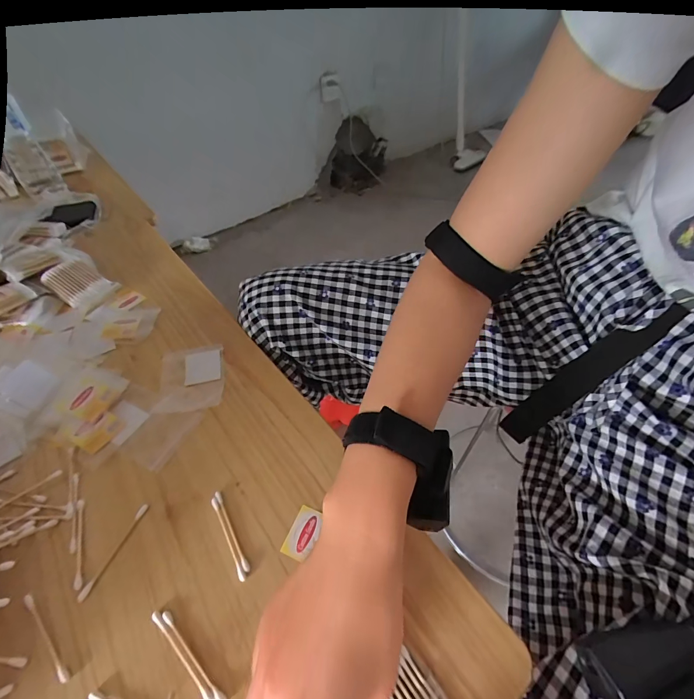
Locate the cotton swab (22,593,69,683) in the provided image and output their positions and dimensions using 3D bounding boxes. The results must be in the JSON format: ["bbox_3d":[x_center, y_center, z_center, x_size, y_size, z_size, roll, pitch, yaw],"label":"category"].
[{"bbox_3d":[-0.210,0.198,0.249,0.069,0.004,0.006,34,56,26],"label":"cotton swab"}]

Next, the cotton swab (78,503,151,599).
[{"bbox_3d":[-0.184,0.158,0.285,0.006,0.004,0.071,15,50,12],"label":"cotton swab"}]

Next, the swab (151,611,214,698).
[{"bbox_3d":[-0.111,0.205,0.241,0.069,0.004,0.006,33,55,25],"label":"swab"}]

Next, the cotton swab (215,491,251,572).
[{"bbox_3d":[-0.094,0.146,0.294,0.005,0.004,0.070,-25,53,-22],"label":"cotton swab"}]

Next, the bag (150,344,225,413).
[{"bbox_3d":[-0.173,0.030,0.401,0.069,0.004,0.088,-6,49,-6],"label":"bag"}]

